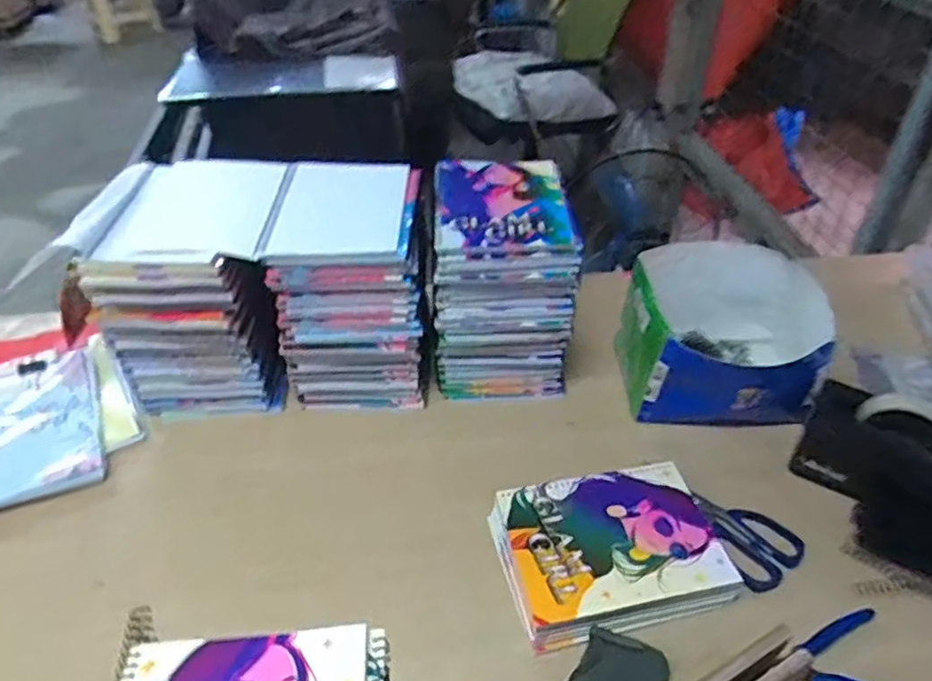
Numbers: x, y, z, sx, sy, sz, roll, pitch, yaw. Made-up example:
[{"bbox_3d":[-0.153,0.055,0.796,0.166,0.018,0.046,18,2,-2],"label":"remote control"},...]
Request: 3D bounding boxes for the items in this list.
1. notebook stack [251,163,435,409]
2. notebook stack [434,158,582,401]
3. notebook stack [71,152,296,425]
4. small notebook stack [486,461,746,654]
[{"bbox_3d":[-0.127,-0.067,0.820,0.175,0.234,0.202,0,40,1],"label":"notebook stack"},{"bbox_3d":[0.045,-0.073,0.828,0.159,0.239,0.206,-1,40,-1],"label":"notebook stack"},{"bbox_3d":[-0.310,-0.073,0.810,0.204,0.228,0.240,-1,40,0],"label":"notebook stack"},{"bbox_3d":[0.140,0.206,0.645,0.203,0.050,0.155,-10,41,-10],"label":"small notebook stack"}]

